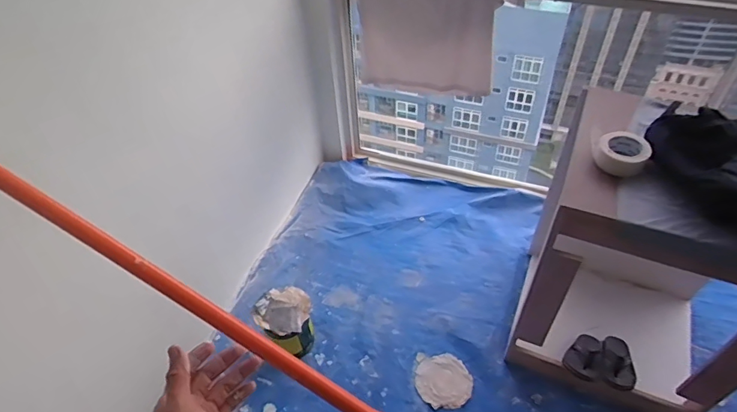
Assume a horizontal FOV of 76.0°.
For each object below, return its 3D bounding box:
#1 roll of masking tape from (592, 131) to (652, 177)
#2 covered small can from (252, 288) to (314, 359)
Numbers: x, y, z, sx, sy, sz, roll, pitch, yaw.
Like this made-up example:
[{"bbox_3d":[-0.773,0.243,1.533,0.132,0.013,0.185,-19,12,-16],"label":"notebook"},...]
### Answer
[{"bbox_3d":[0.601,-0.125,1.128,0.120,0.046,0.119,-2,47,2],"label":"roll of masking tape"},{"bbox_3d":[-0.270,0.398,1.596,0.176,0.220,0.184,-2,47,2],"label":"covered small can"}]

